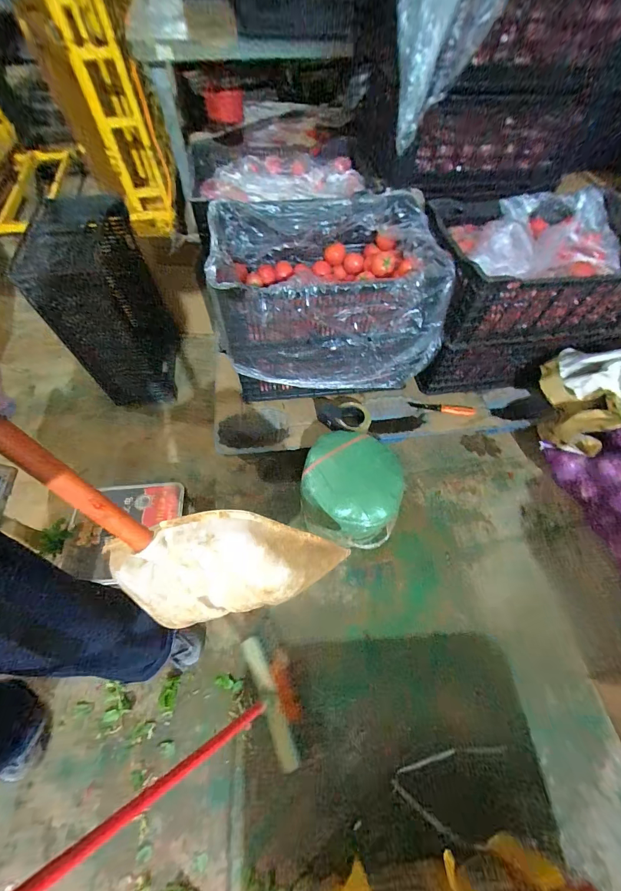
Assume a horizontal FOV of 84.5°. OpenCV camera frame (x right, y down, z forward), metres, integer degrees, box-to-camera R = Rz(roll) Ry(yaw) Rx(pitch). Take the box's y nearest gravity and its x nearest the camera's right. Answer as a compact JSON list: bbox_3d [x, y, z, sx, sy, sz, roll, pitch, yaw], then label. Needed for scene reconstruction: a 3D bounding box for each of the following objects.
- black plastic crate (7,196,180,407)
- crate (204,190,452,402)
[{"bbox_3d":[-0.721,-0.502,1.275,0.280,0.595,0.440,-10,61,-6],"label":"black plastic crate"},{"bbox_3d":[0.040,-0.456,1.105,0.646,0.440,0.430,-5,61,-4],"label":"crate"}]

